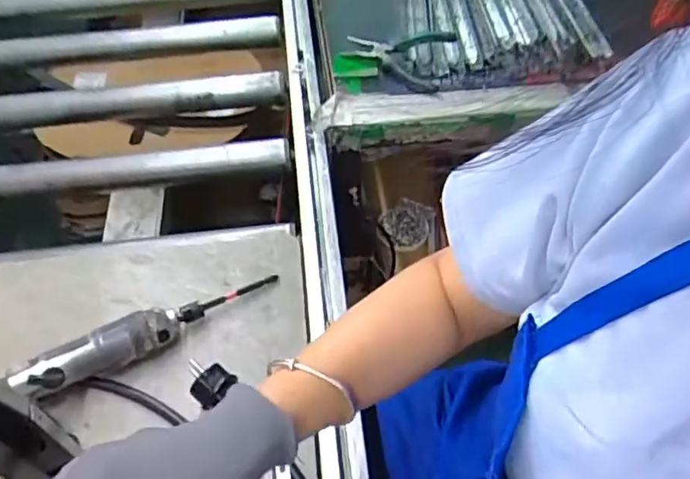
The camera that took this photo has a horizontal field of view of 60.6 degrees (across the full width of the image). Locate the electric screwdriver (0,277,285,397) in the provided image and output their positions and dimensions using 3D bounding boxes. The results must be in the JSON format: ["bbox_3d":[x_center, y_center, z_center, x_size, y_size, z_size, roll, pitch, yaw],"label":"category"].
[{"bbox_3d":[-0.185,0.084,0.566,0.259,0.047,0.041,-28,56,-18],"label":"electric screwdriver"}]

